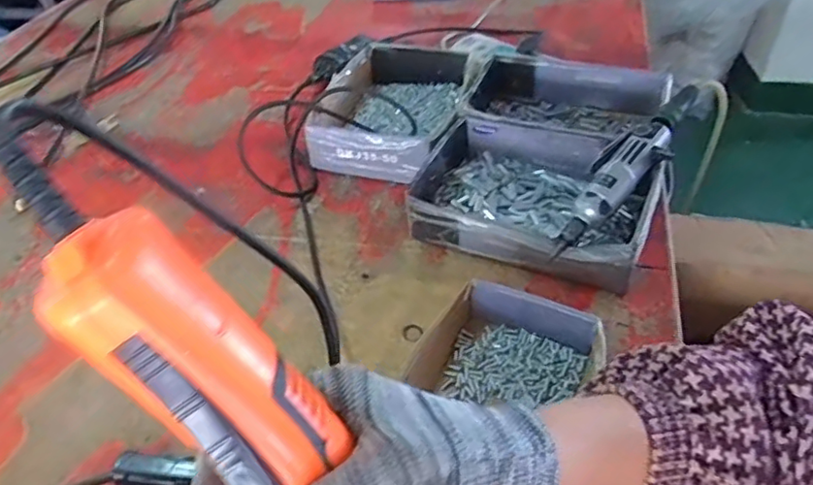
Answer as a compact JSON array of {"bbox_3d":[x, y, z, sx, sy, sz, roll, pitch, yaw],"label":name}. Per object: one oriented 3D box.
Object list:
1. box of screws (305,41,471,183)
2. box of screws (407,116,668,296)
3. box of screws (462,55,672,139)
[{"bbox_3d":[-0.019,-0.187,0.835,0.187,0.066,0.250,8,44,15],"label":"box of screws"},{"bbox_3d":[0.142,-0.053,0.669,0.255,0.059,0.187,17,47,23],"label":"box of screws"},{"bbox_3d":[0.197,-0.168,0.775,0.245,0.077,0.170,15,46,21],"label":"box of screws"}]

